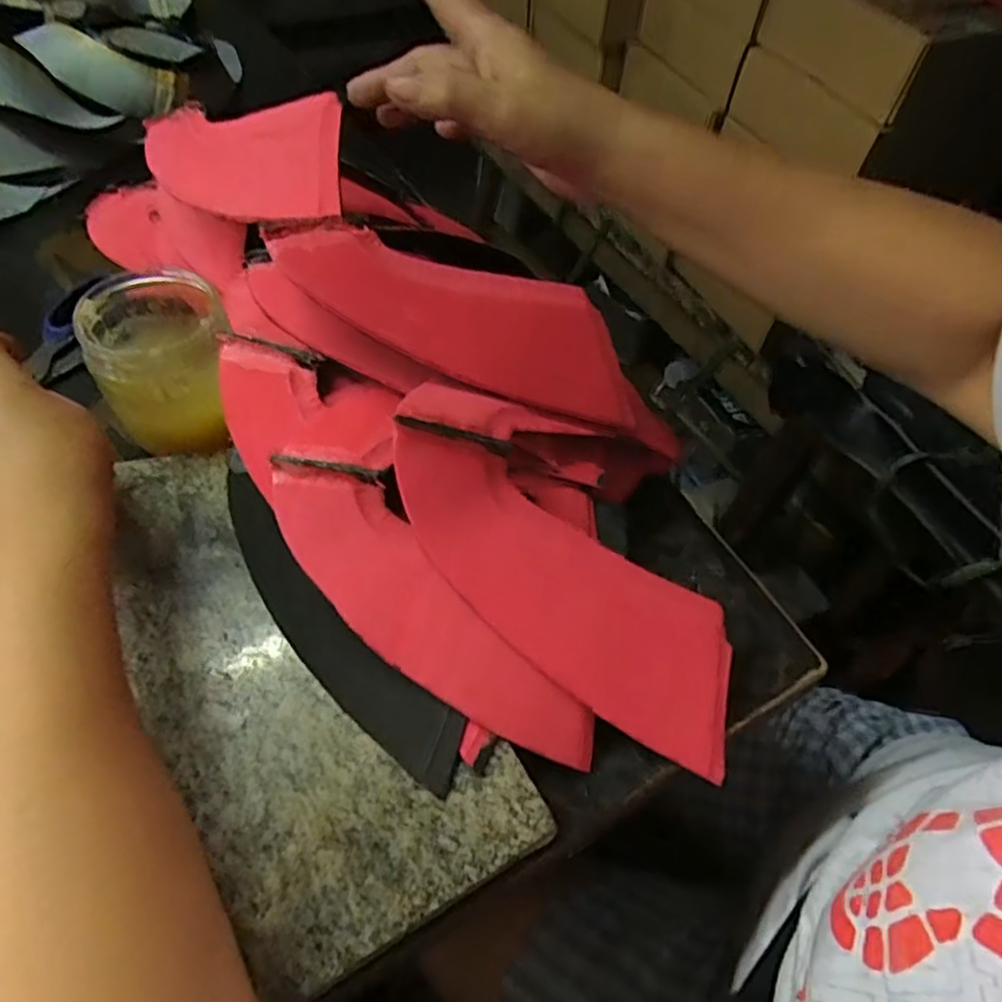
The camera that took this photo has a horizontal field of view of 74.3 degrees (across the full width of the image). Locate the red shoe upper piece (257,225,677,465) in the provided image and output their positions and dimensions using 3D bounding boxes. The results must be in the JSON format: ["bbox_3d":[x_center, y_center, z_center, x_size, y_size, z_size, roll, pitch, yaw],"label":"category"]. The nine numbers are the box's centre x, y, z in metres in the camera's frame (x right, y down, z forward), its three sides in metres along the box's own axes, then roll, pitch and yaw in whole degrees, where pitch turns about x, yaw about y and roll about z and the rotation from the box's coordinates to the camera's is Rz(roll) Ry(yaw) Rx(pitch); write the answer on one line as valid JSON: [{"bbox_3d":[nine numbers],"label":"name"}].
[{"bbox_3d":[-0.003,-0.081,0.315,0.200,0.010,0.065,15,70,-20],"label":"red shoe upper piece"}]

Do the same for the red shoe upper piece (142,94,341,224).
[{"bbox_3d":[-0.144,-0.184,0.354,0.187,0.006,0.064,18,86,32],"label":"red shoe upper piece"}]

